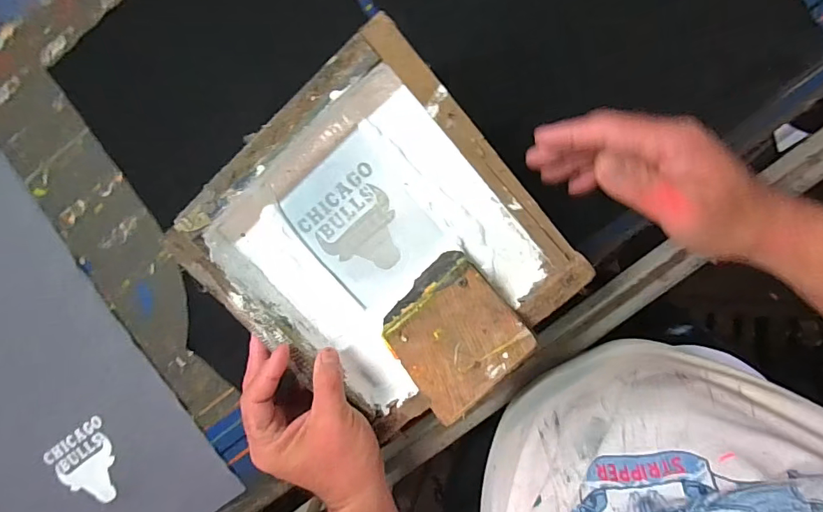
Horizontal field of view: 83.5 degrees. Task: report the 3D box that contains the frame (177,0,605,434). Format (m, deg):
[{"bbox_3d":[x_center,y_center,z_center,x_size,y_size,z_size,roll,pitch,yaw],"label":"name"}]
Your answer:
[{"bbox_3d":[-0.030,-0.003,0.387,0.245,0.048,0.248,-41,101,11],"label":"frame"}]

